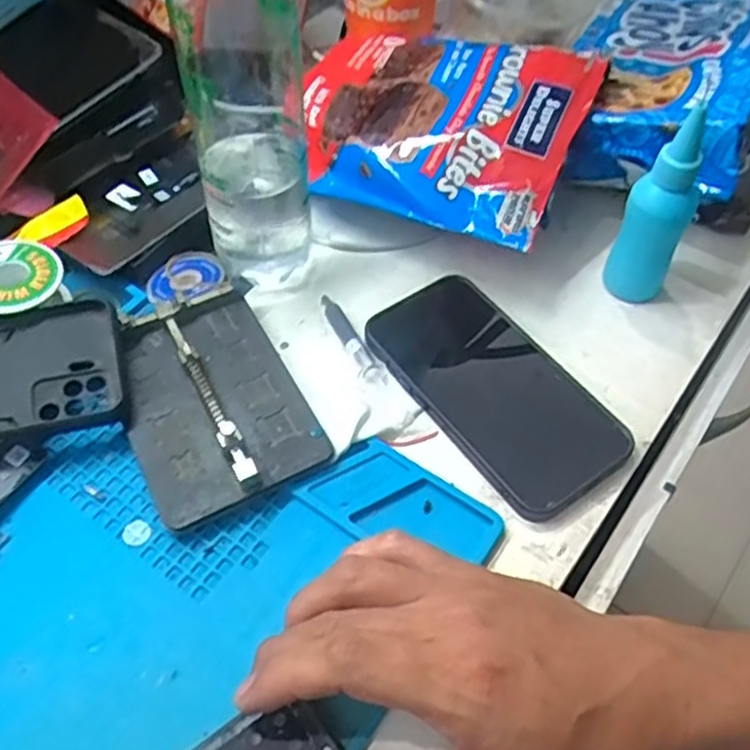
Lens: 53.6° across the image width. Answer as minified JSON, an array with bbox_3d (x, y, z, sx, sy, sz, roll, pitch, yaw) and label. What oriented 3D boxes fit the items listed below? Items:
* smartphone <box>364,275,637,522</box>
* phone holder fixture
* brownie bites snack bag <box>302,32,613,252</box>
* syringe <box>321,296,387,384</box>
[{"bbox_3d":[0.064,0.006,0.400,0.075,0.011,0.144,-31,60,-21],"label":"smartphone"},{"bbox_3d":[-0.086,0.010,0.386,0.088,0.021,0.127,-24,58,-17],"label":"phone holder fixture"},{"bbox_3d":[0.032,-0.158,0.479,0.191,0.073,0.134,25,57,15],"label":"brownie bites snack bag"},{"bbox_3d":[-0.013,-0.021,0.422,0.012,0.007,0.073,-22,57,-16],"label":"syringe"}]

